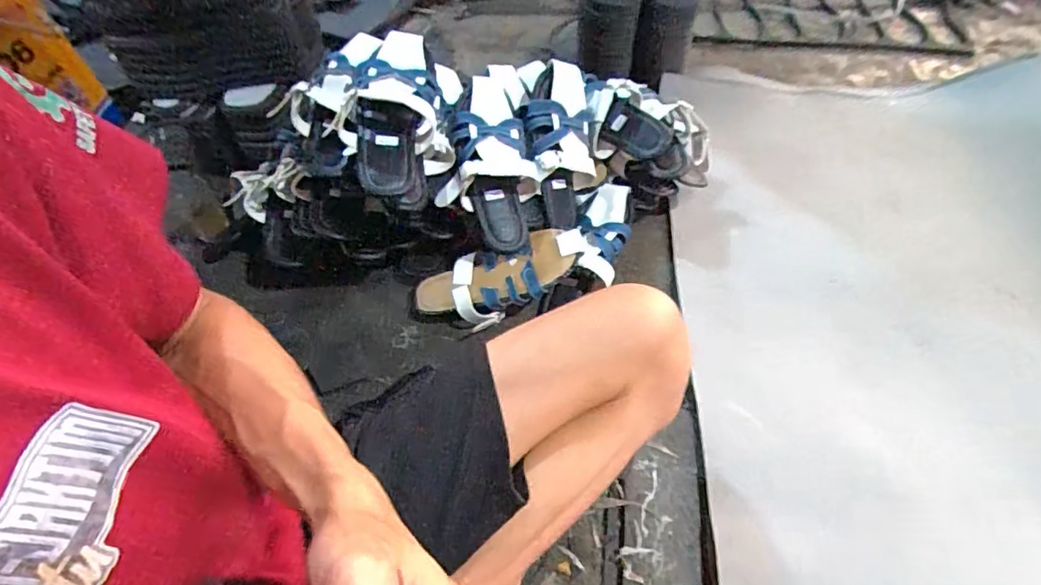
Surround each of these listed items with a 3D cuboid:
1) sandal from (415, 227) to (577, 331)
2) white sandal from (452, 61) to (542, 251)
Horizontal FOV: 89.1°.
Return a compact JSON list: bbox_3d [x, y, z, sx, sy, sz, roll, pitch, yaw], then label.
[{"bbox_3d":[-0.040,-0.012,0.720,0.236,0.043,0.096,-21,58,15],"label":"sandal"},{"bbox_3d":[-0.033,-0.193,0.701,0.101,0.077,0.272,-5,77,0],"label":"white sandal"}]

